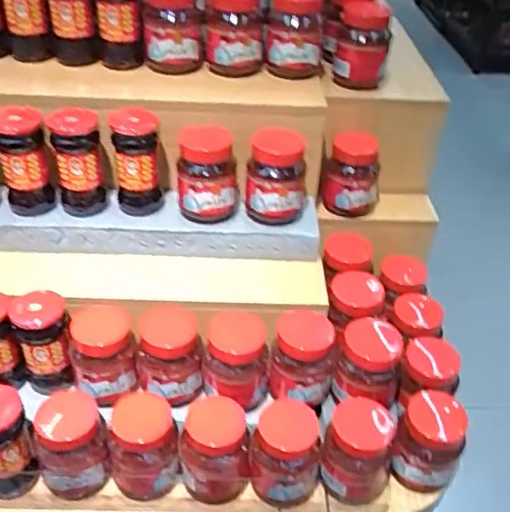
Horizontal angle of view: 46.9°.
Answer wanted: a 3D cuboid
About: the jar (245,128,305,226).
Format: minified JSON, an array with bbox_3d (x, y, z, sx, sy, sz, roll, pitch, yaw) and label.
[{"bbox_3d":[0.027,-0.106,0.813,0.093,0.116,0.070,-7,35,0],"label":"jar"}]

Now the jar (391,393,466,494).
[{"bbox_3d":[0.218,0.233,0.735,0.077,0.109,0.071,-5,35,3],"label":"jar"}]

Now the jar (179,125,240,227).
[{"bbox_3d":[-0.067,-0.109,0.810,0.077,0.112,0.077,-5,35,3],"label":"jar"}]

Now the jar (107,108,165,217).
[{"bbox_3d":[-0.162,-0.127,0.814,0.071,0.137,0.068,-5,35,3],"label":"jar"}]

